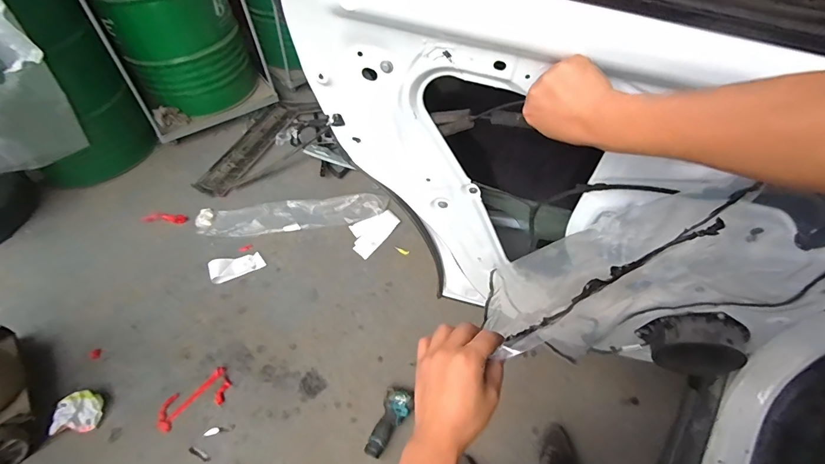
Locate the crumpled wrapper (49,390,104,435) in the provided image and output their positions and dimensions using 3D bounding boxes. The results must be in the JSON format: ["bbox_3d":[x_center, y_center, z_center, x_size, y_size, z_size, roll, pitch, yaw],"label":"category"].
[{"bbox_3d":[-1.039,0.555,1.225,0.136,0.032,0.125,-5,52,-5],"label":"crumpled wrapper"}]

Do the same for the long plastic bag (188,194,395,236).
[{"bbox_3d":[-0.526,-0.076,1.746,0.819,0.026,0.171,-5,52,-5],"label":"long plastic bag"}]

